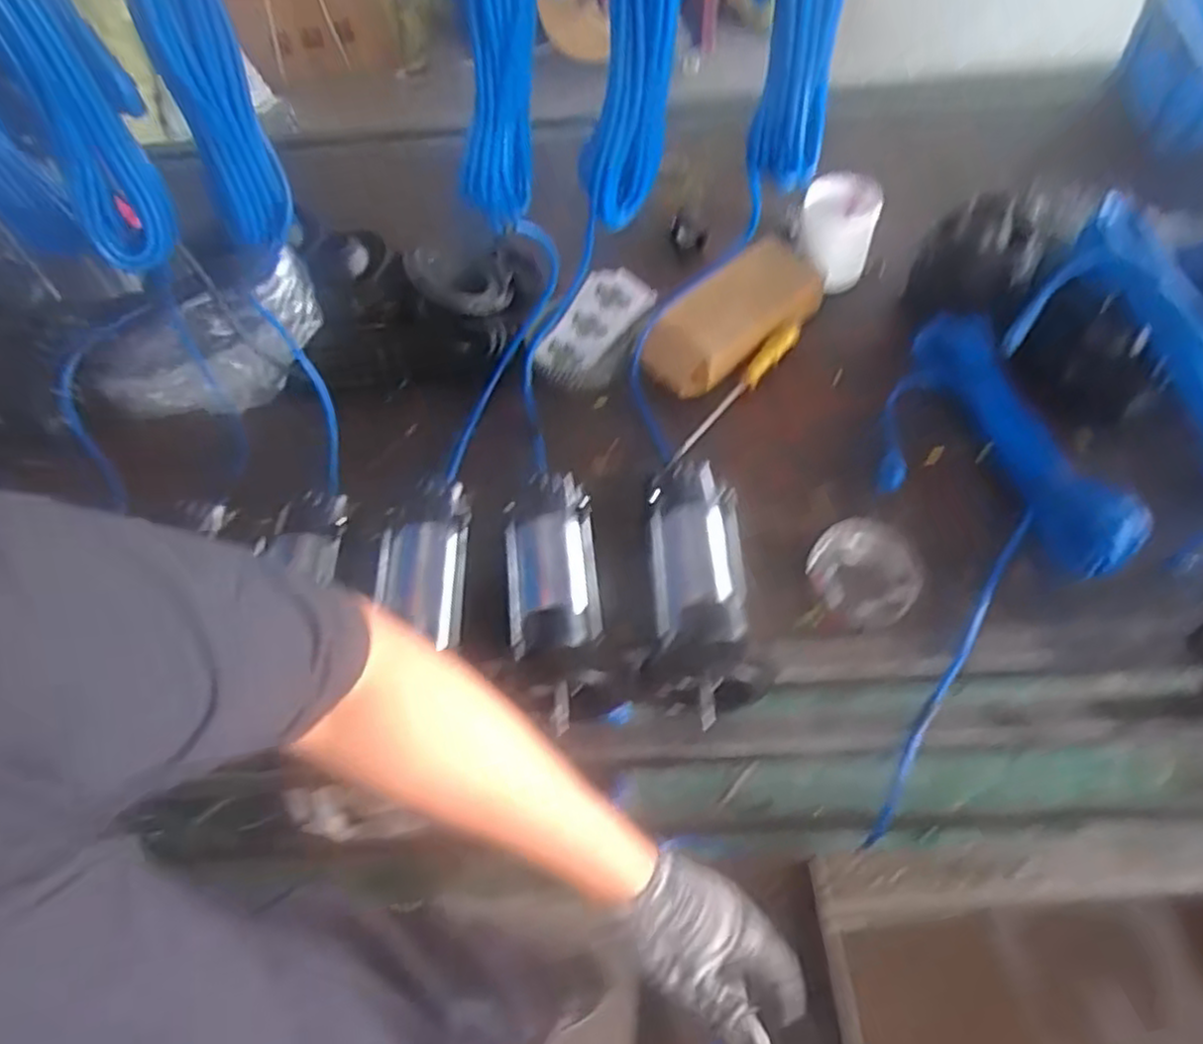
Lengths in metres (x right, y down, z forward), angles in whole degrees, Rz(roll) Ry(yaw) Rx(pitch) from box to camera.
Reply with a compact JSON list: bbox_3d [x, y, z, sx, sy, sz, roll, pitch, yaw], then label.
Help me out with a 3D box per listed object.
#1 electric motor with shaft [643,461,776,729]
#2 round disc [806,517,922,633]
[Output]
[{"bbox_3d":[0.096,0.048,0.688,0.111,0.137,0.230,-1,55,4],"label":"electric motor with shaft"},{"bbox_3d":[0.270,0.052,0.760,0.107,0.009,0.112,-4,67,8],"label":"round disc"}]

